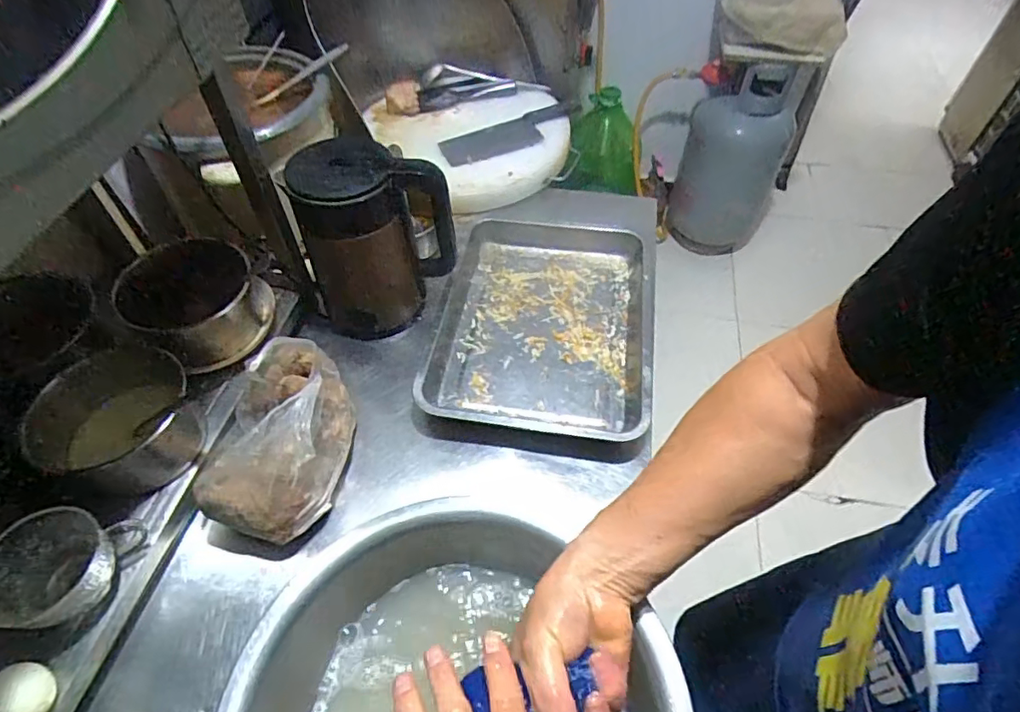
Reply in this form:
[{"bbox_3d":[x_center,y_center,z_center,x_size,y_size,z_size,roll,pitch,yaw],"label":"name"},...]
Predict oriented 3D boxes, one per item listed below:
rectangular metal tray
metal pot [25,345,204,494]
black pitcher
[{"bbox_3d":[0.052,-0.055,0.801,0.300,0.050,0.389,7,51,7],"label":"rectangular metal tray"},{"bbox_3d":[-0.418,0.077,0.600,0.153,0.083,0.138,-35,60,-24],"label":"metal pot"},{"bbox_3d":[-0.188,-0.164,0.759,0.168,0.230,0.127,-25,55,-18],"label":"black pitcher"}]

